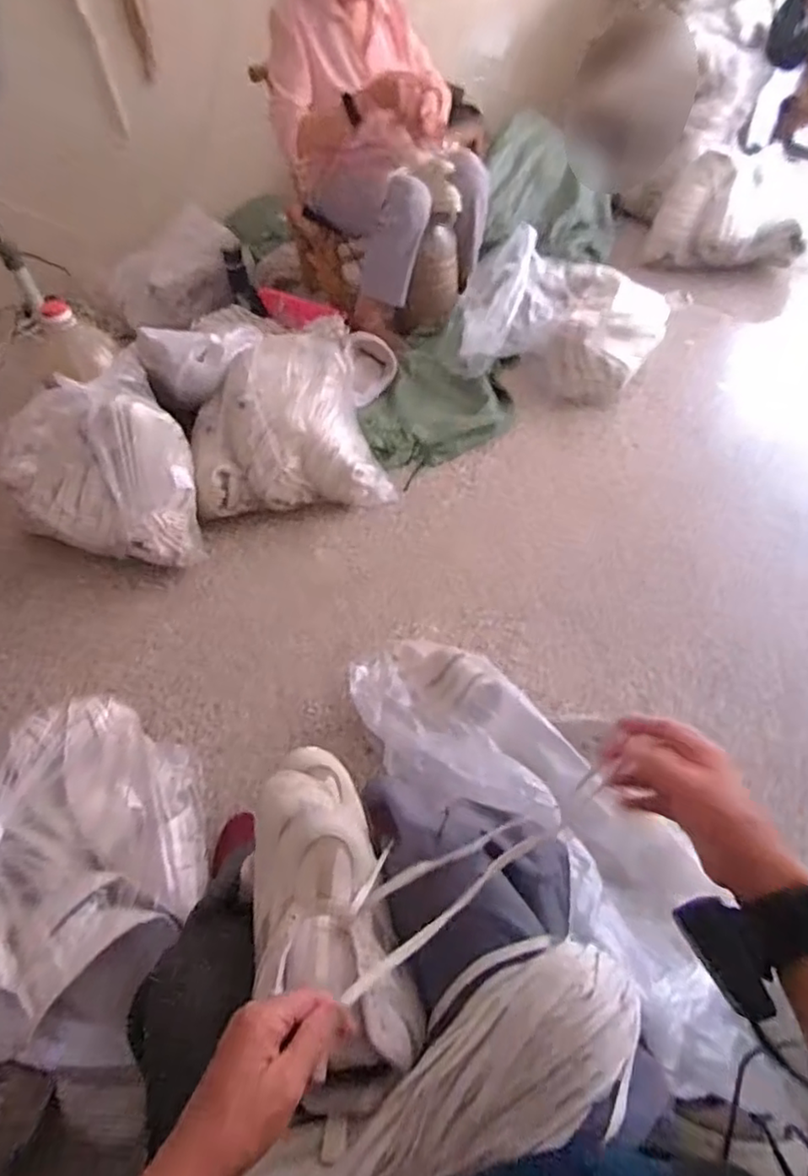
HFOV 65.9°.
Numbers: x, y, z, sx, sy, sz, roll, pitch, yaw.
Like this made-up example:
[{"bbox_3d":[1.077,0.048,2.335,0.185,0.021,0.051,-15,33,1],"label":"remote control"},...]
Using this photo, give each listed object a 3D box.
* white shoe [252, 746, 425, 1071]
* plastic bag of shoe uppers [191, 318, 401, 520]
[{"bbox_3d":[-0.078,0.264,0.554,0.114,0.094,0.276,-19,46,-9],"label":"white shoe"},{"bbox_3d":[-0.289,-0.384,1.484,0.434,0.249,0.368,-14,52,-5],"label":"plastic bag of shoe uppers"}]

